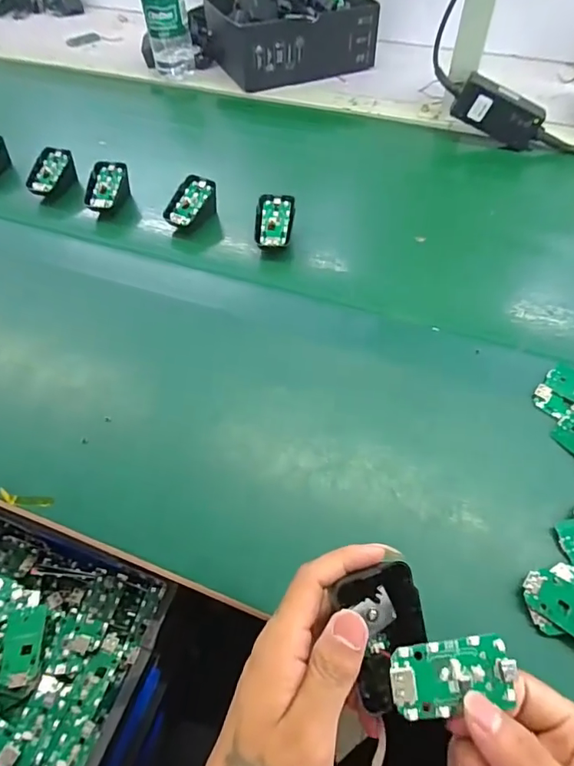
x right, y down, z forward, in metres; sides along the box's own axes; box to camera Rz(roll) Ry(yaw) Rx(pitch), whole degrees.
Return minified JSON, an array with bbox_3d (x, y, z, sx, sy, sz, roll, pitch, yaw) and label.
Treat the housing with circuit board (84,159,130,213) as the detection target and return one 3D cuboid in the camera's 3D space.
[{"bbox_3d":[-0.231,-0.241,0.614,0.046,0.048,0.072,17,57,14],"label":"housing with circuit board"}]

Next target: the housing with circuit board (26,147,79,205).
[{"bbox_3d":[-0.313,-0.274,0.640,0.046,0.041,0.069,16,57,14],"label":"housing with circuit board"}]

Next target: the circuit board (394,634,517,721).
[{"bbox_3d":[0.079,0.140,0.230,0.062,0.007,0.030,-3,53,-14],"label":"circuit board"}]

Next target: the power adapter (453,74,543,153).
[{"bbox_3d":[0.286,-0.363,0.649,0.119,0.057,0.024,27,58,-5],"label":"power adapter"}]

